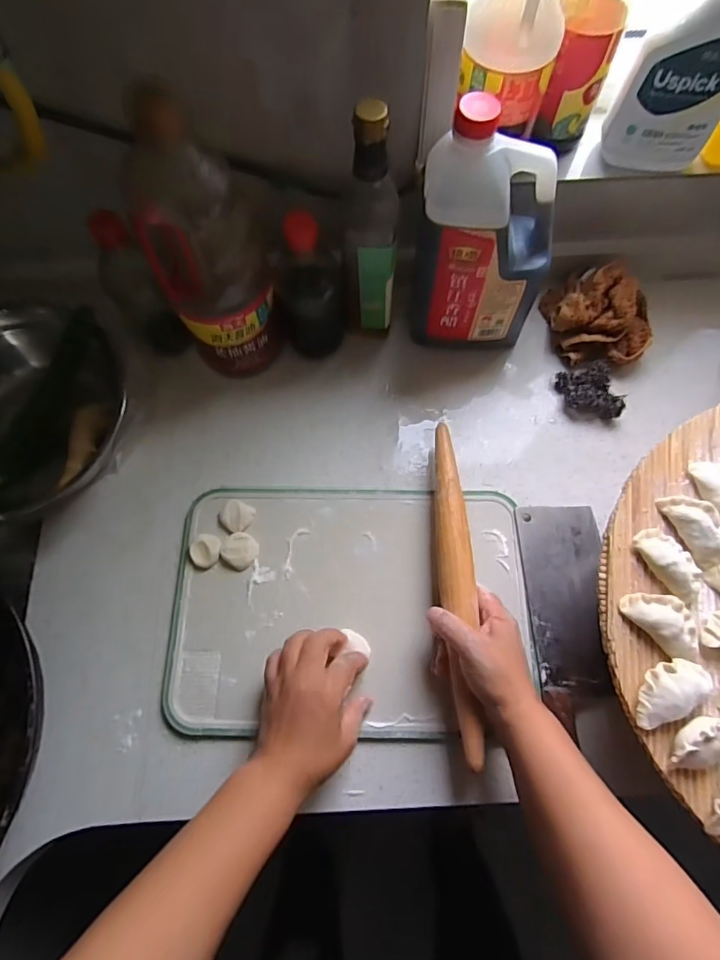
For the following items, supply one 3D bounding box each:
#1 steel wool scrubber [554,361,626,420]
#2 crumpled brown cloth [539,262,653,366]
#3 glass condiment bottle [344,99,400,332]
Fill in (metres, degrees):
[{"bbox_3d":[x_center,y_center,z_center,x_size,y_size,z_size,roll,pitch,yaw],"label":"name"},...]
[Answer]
[{"bbox_3d":[0.277,-0.105,0.595,0.058,0.029,0.072,-14,71,-5],"label":"steel wool scrubber"},{"bbox_3d":[0.298,-0.205,0.606,0.118,0.074,0.121,-4,70,-2],"label":"crumpled brown cloth"},{"bbox_3d":[0.014,-0.258,0.526,0.060,0.267,0.068,1,70,0],"label":"glass condiment bottle"}]

